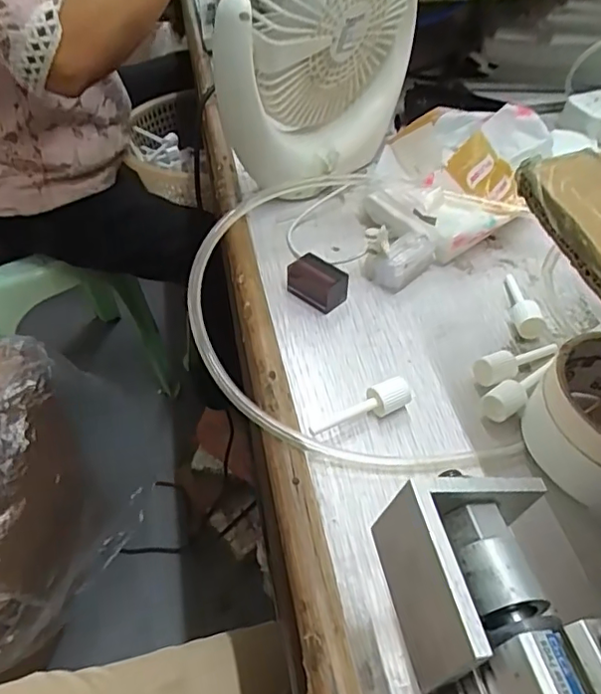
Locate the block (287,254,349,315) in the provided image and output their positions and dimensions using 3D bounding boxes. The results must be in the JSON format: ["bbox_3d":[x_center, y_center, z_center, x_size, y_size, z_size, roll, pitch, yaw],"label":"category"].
[{"bbox_3d":[0.011,-0.046,0.408,0.041,0.024,0.025,32,55,28],"label":"block"}]

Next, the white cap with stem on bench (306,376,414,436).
[{"bbox_3d":[0.034,0.036,0.334,0.066,0.014,0.014,-19,49,-16],"label":"white cap with stem on bench"}]

